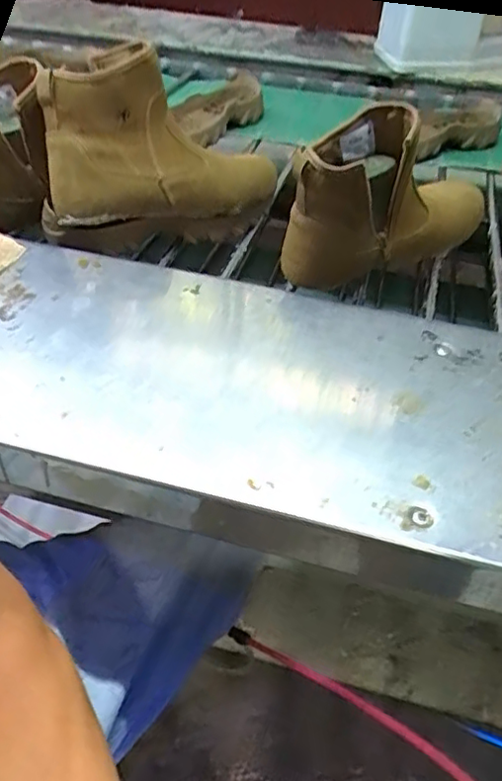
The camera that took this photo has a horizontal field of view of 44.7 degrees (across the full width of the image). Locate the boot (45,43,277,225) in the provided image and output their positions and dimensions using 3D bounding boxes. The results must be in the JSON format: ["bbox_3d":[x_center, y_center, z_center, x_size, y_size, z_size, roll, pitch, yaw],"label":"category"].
[{"bbox_3d":[-0.083,-0.253,0.622,0.246,0.145,0.088,-20,45,-24],"label":"boot"}]

